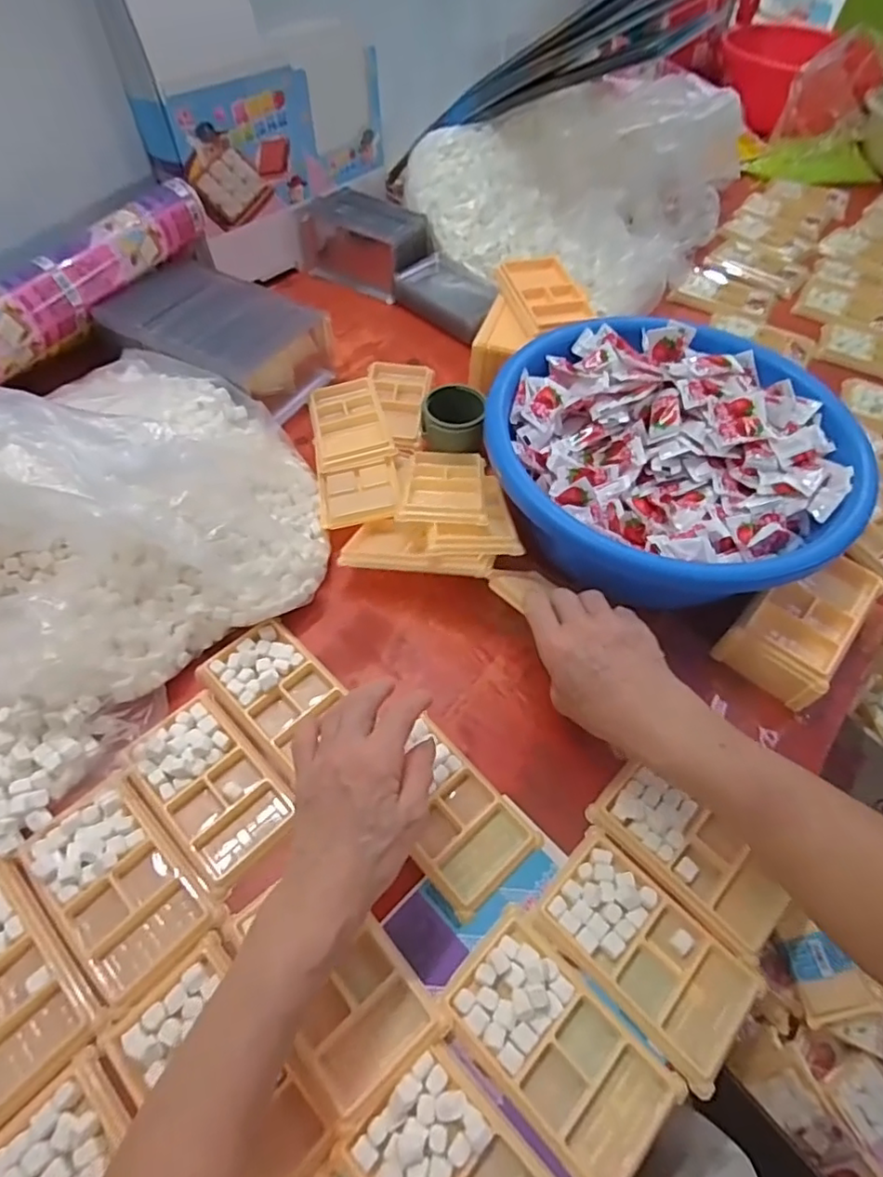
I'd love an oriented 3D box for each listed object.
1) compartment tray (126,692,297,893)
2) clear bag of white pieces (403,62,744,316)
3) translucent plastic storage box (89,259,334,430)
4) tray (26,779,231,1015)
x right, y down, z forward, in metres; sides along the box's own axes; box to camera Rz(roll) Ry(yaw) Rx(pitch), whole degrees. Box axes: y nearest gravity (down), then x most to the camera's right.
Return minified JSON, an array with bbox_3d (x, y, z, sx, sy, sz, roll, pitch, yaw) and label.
[{"bbox_3d":[-0.169,0.144,0.445,0.125,0.020,0.078,40,63,21],"label":"compartment tray"},{"bbox_3d":[0.216,-0.634,0.905,0.394,0.134,0.569,26,59,14],"label":"clear bag of white pieces"},{"bbox_3d":[-0.252,-0.278,0.689,0.216,0.081,0.149,25,59,13],"label":"translucent plastic storage box"},{"bbox_3d":[-0.216,0.200,0.410,0.082,0.021,0.132,-37,65,-24],"label":"tray"}]

